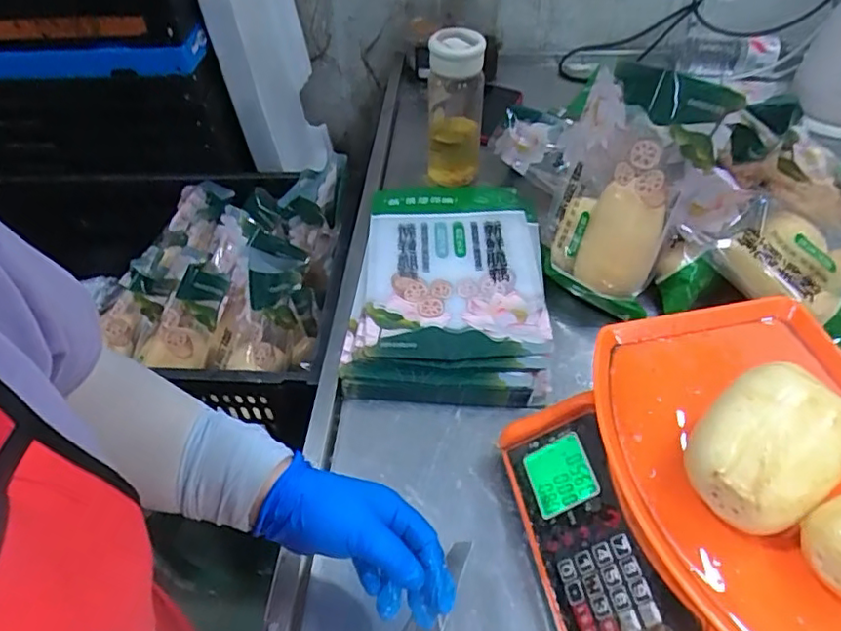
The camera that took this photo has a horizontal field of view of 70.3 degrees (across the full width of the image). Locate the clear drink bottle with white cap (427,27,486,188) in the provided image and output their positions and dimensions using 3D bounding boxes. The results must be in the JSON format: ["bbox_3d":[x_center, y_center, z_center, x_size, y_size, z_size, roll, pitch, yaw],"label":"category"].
[{"bbox_3d":[0.047,-0.280,0.826,0.077,0.204,0.075,1,46,4],"label":"clear drink bottle with white cap"}]

